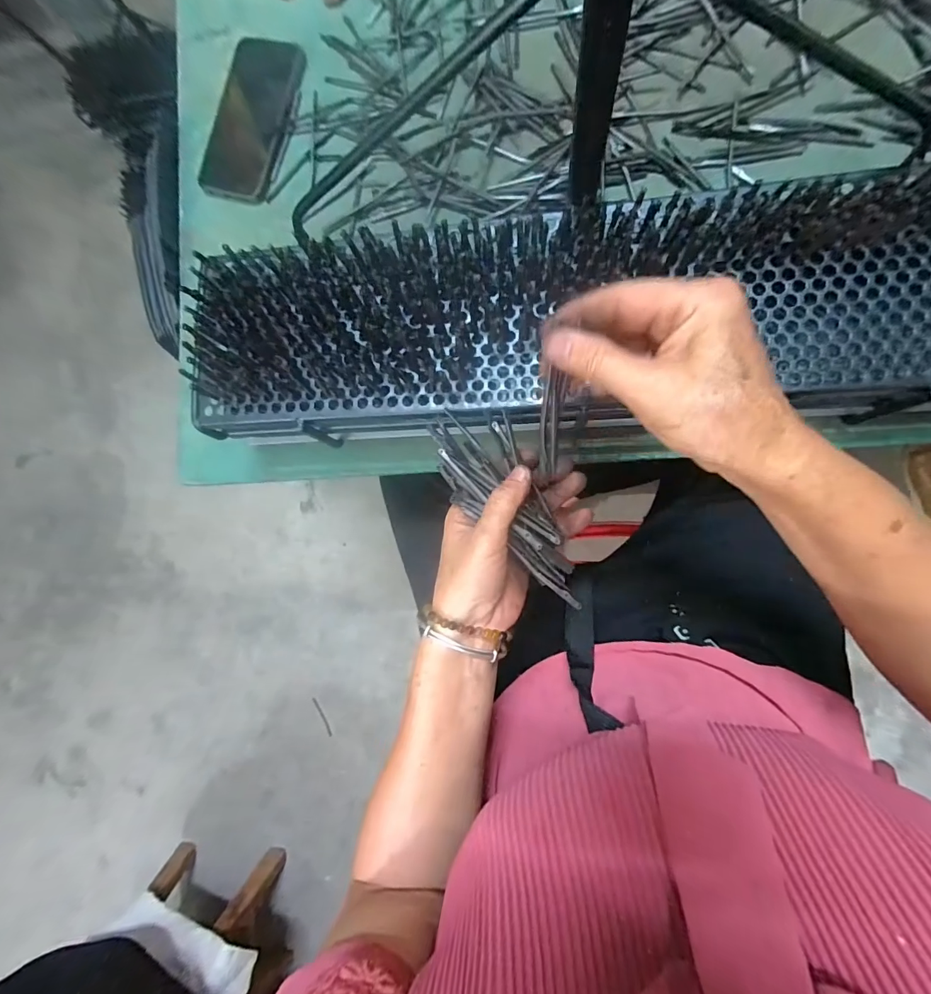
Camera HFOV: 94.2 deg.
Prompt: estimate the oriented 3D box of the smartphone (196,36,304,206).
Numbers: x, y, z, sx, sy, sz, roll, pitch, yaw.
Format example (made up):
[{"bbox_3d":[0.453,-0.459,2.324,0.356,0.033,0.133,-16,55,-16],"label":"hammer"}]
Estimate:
[{"bbox_3d":[-0.222,-0.392,0.450,0.087,0.007,0.166,13,91,10],"label":"smartphone"}]

